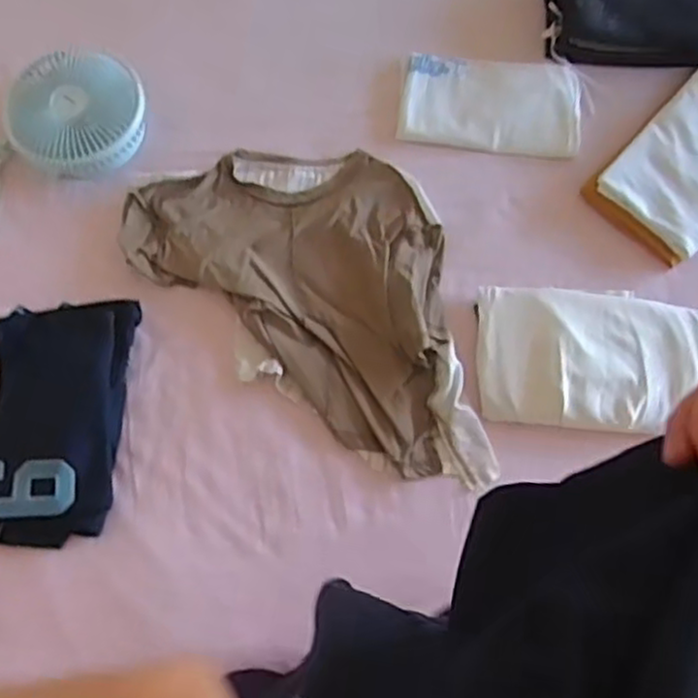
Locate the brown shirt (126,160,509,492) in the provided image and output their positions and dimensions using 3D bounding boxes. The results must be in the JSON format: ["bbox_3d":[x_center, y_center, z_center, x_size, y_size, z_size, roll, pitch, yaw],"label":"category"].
[{"bbox_3d":[-0.003,-0.077,0.931,0.319,0.029,0.538,-44,78,-11],"label":"brown shirt"}]

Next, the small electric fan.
[{"bbox_3d":[-0.369,-0.316,0.979,0.191,0.063,0.160,-7,74,-2],"label":"small electric fan"}]

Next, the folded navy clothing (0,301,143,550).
[{"bbox_3d":[-0.349,0.083,0.875,0.155,0.047,0.294,2,74,1],"label":"folded navy clothing"}]

